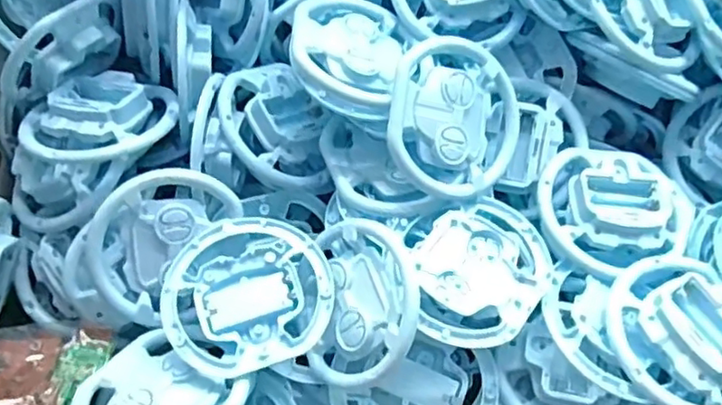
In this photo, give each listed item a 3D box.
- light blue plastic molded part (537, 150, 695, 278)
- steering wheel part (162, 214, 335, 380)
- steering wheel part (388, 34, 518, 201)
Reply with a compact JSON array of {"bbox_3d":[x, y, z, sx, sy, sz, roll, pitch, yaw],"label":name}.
[{"bbox_3d":[0.175,0.004,0.437,0.105,0.021,0.092,16,53,6],"label":"light blue plastic molded part"},{"bbox_3d":[-0.074,0.057,0.416,0.101,0.020,0.099,3,53,-3],"label":"steering wheel part"},{"bbox_3d":[0.063,-0.056,0.433,0.099,0.014,0.102,0,91,-28],"label":"steering wheel part"}]

